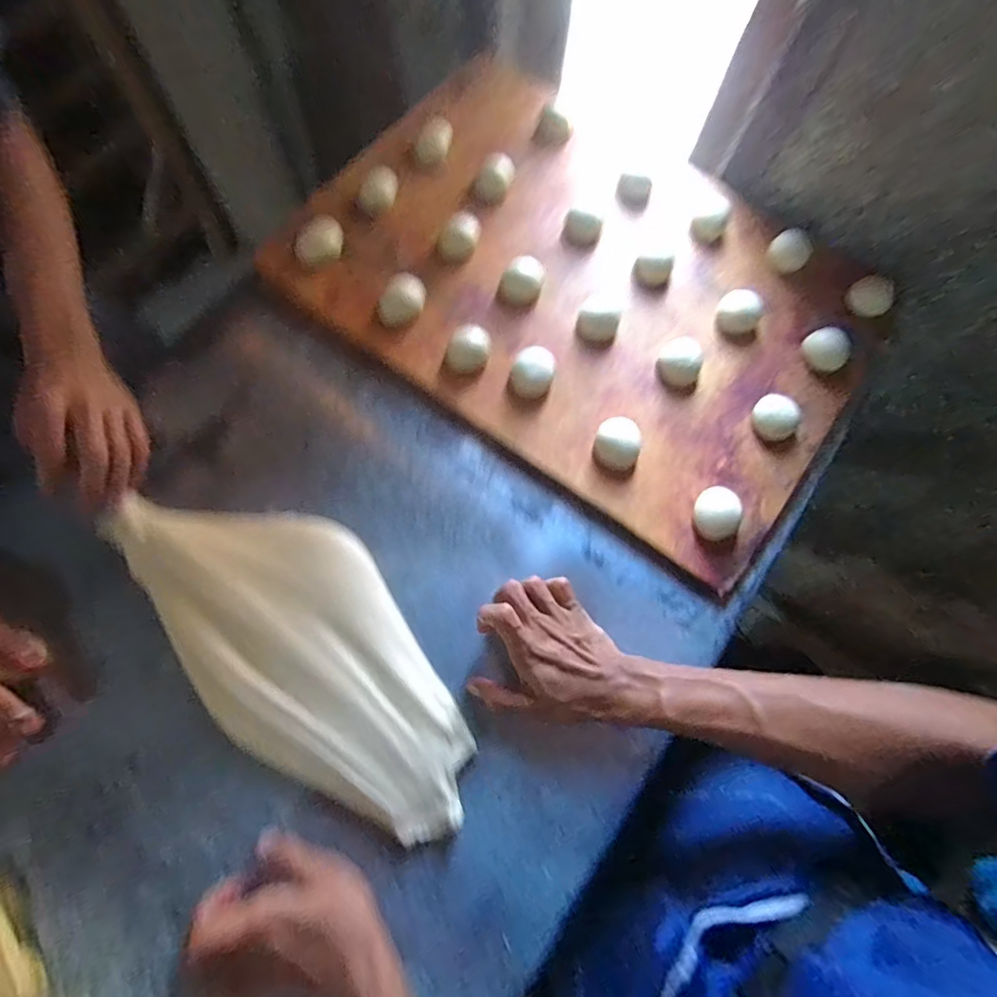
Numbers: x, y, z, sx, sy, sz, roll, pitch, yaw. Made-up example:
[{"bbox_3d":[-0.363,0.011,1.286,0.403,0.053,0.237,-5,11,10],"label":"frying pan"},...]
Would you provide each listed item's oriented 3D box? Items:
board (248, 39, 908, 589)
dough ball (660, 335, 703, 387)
[{"bbox_3d":[0.110,-0.246,0.575,0.578,0.022,0.438,37,74,9],"label":"board"},{"bbox_3d":[0.184,-0.137,0.542,0.043,0.035,0.036,38,74,9],"label":"dough ball"}]

